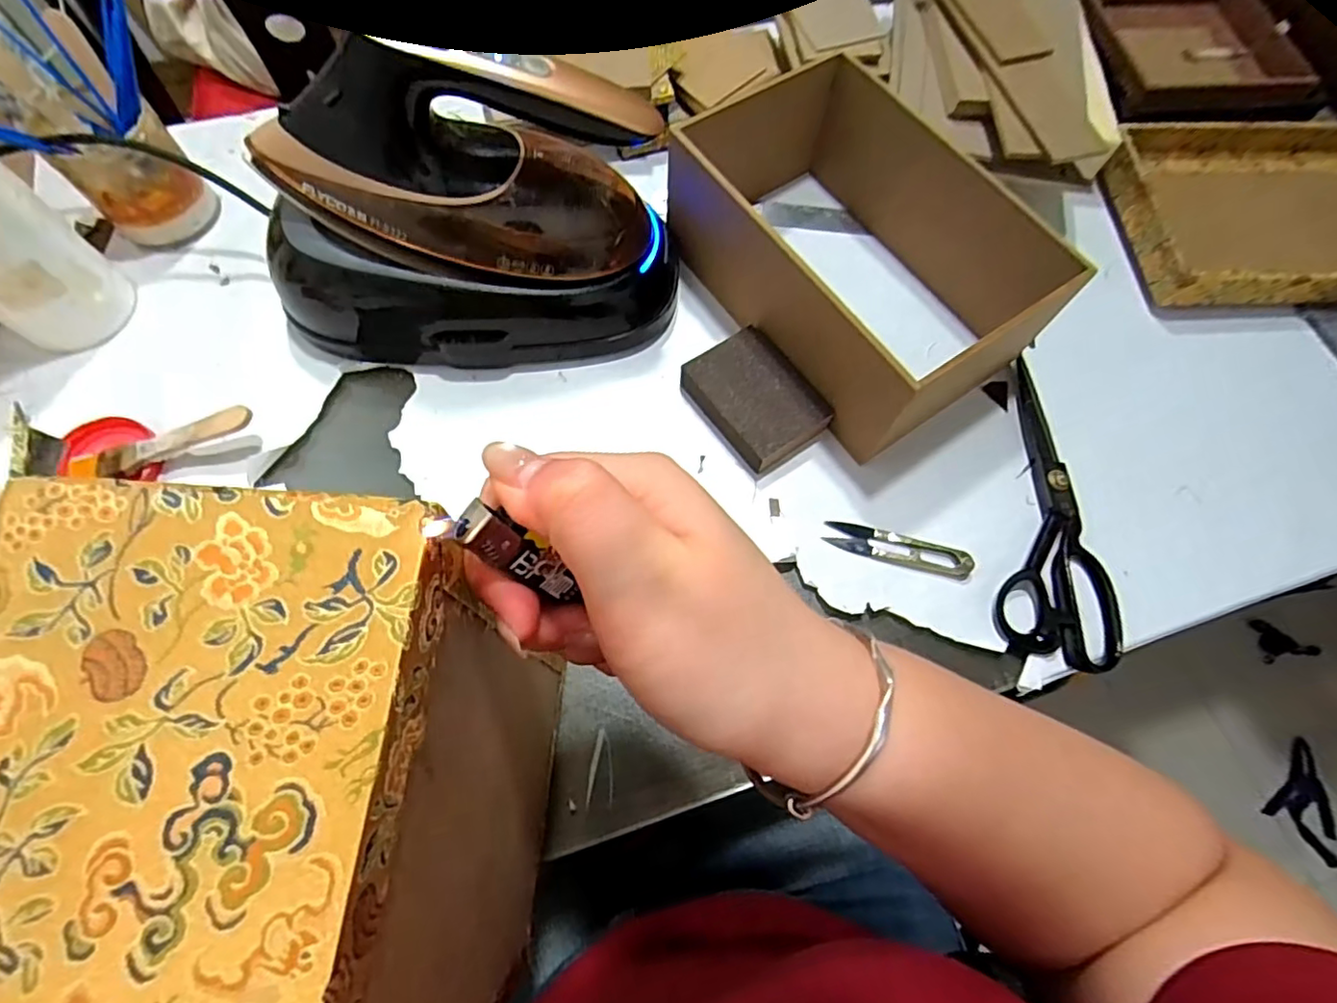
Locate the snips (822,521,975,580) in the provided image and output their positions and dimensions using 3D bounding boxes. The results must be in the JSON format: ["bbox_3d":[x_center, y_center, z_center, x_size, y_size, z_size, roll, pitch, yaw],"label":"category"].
[{"bbox_3d":[0.163,0.033,0.432,0.100,0.006,0.024,16,69,4],"label":"snips"}]

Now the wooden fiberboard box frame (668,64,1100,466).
[{"bbox_3d":[0.138,-0.188,0.466,0.164,0.112,0.258,-33,73,-14],"label":"wooden fiberboard box frame"}]

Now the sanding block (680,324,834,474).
[{"bbox_3d":[0.065,-0.077,0.465,0.075,0.029,0.101,-35,74,-14],"label":"sanding block"}]

